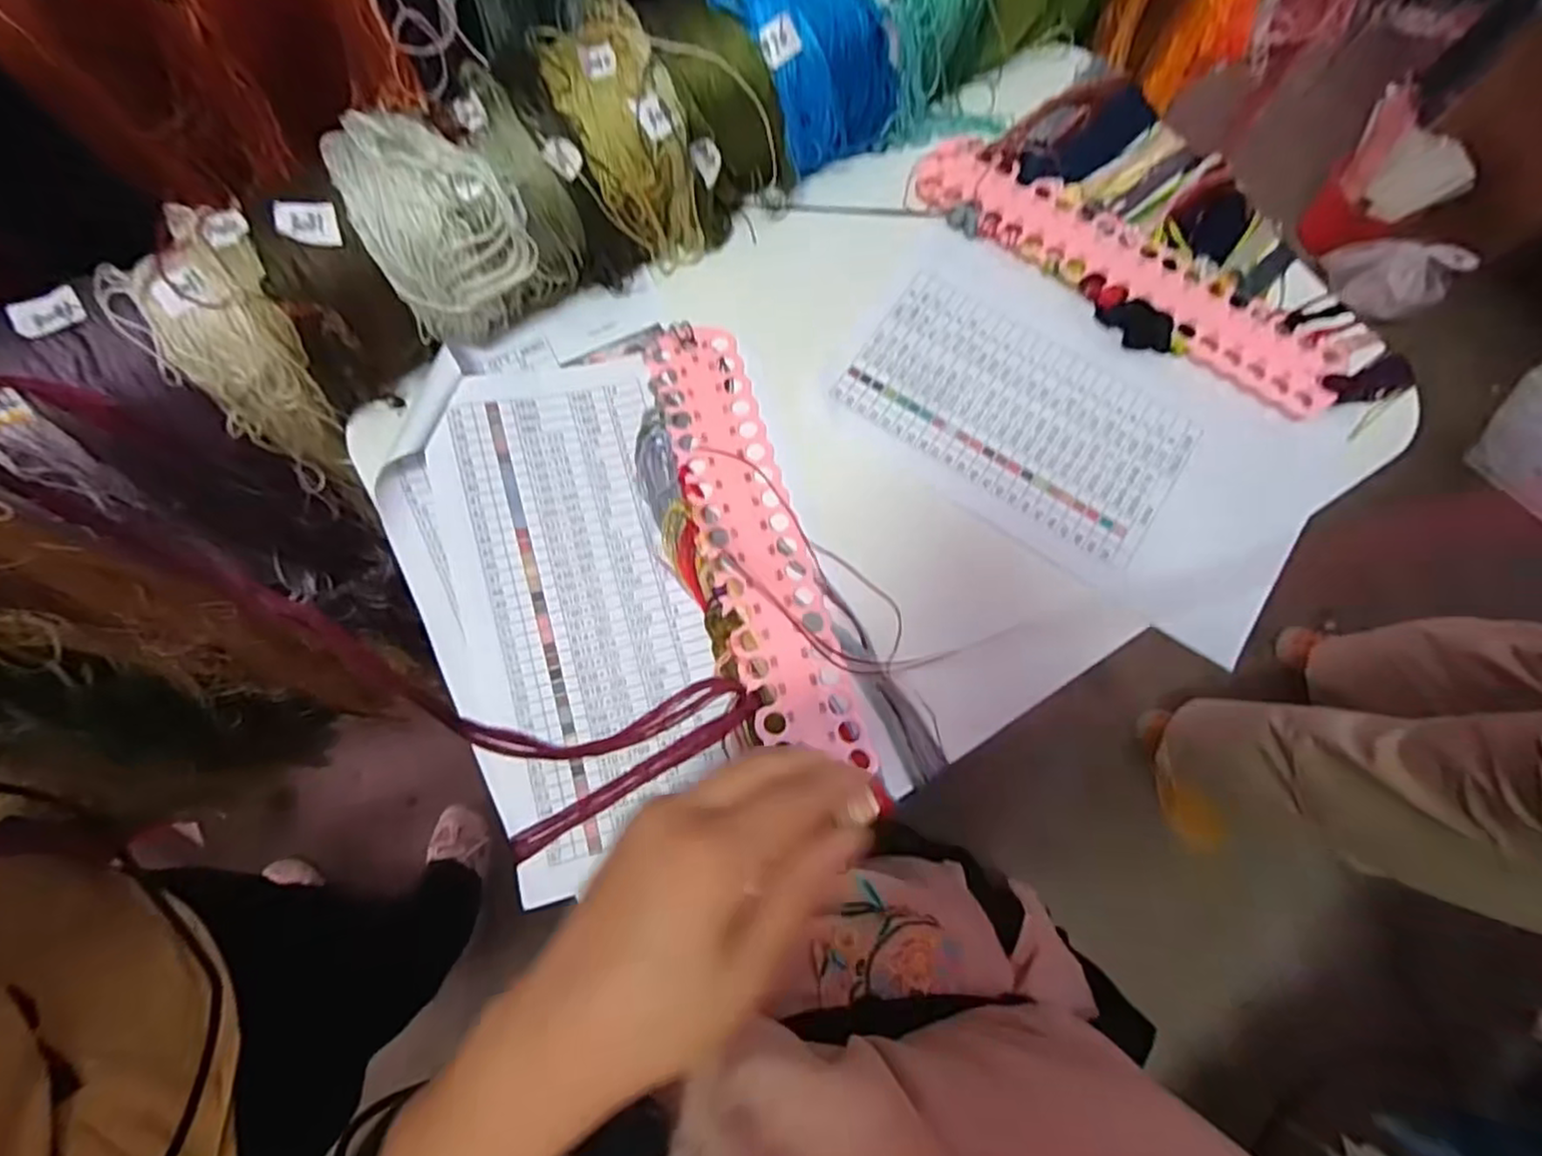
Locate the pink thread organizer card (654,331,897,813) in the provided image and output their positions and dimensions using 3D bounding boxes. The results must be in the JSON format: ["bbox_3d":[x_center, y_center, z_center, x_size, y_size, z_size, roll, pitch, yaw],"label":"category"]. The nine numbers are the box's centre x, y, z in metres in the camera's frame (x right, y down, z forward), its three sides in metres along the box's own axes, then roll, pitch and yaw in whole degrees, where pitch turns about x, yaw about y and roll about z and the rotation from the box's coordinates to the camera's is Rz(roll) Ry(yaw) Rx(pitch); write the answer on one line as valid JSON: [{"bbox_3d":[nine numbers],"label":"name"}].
[{"bbox_3d":[-0.010,-0.020,0.397,0.057,0.004,0.289,-15,75,-11],"label":"pink thread organizer card"}]

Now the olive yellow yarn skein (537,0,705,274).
[{"bbox_3d":[-0.086,-0.255,0.409,0.067,0.140,0.060,-30,36,-9],"label":"olive yellow yarn skein"}]

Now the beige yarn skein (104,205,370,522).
[{"bbox_3d":[-0.292,-0.106,0.411,0.079,0.195,0.070,-5,54,-3],"label":"beige yarn skein"}]

